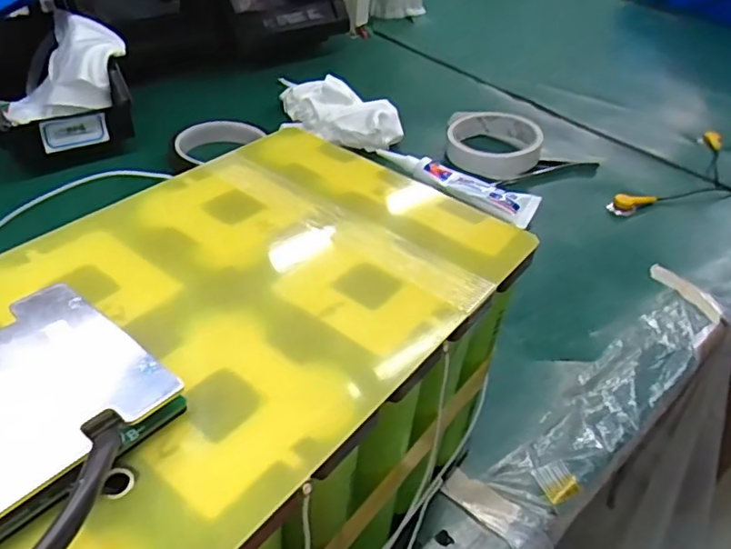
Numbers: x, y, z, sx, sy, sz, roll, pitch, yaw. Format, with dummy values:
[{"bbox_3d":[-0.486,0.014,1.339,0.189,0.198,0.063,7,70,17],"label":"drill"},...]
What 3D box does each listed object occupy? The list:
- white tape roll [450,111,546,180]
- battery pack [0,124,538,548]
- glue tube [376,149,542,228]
[{"bbox_3d":[0.123,-0.127,0.571,0.084,0.031,0.083,5,41,-4],"label":"white tape roll"},{"bbox_3d":[-0.066,0.041,0.193,0.154,0.089,0.268,31,46,26],"label":"battery pack"},{"bbox_3d":[0.078,-0.079,0.513,0.142,0.022,0.037,24,43,18],"label":"glue tube"}]

